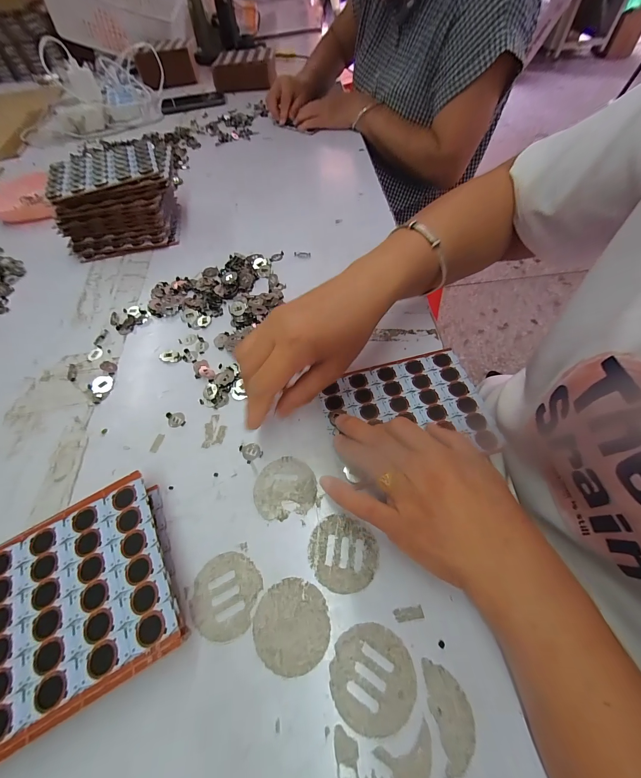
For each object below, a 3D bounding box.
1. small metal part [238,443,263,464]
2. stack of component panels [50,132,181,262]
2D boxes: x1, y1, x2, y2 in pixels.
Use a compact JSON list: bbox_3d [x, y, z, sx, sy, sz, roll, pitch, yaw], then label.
[{"bbox_3d":[-0.065,0.058,0.286,0.016,0.004,0.020,-34,62,-16],"label":"small metal part"},{"bbox_3d":[-0.295,-0.277,0.452,0.175,0.102,0.115,-12,58,-3],"label":"stack of component panels"}]

